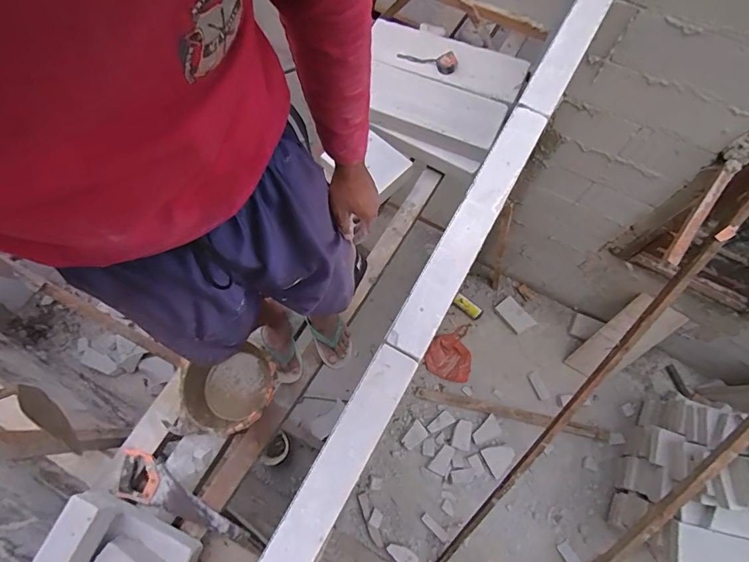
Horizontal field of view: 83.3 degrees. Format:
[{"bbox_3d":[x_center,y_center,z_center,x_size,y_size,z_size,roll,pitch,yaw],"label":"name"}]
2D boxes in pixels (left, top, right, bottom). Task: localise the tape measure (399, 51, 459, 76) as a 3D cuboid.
[{"bbox_3d":[0.187,-0.769,1.455,0.210,0.066,0.055,16,73,7],"label":"tape measure"}]

